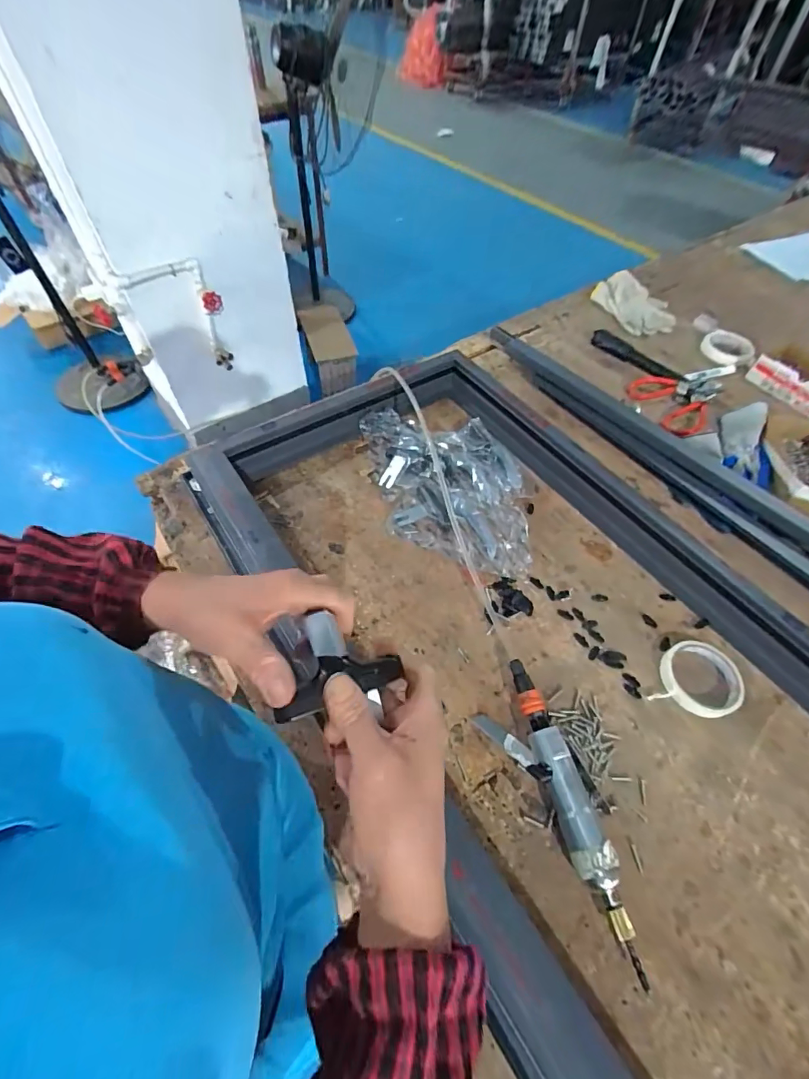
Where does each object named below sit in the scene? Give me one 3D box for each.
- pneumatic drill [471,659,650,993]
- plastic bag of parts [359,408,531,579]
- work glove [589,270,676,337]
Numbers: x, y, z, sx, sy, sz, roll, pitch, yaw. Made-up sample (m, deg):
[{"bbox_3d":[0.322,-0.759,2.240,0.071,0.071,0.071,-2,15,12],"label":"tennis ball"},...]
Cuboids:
[{"bbox_3d":[0.162,0.273,0.470,0.083,0.045,0.292,-17,57,-13],"label":"pneumatic drill"},{"bbox_3d":[0.057,-0.091,0.720,0.260,0.044,0.316,2,55,0],"label":"plastic bag of parts"},{"bbox_3d":[0.544,-0.560,1.065,0.135,0.033,0.217,-22,59,-16],"label":"work glove"}]

